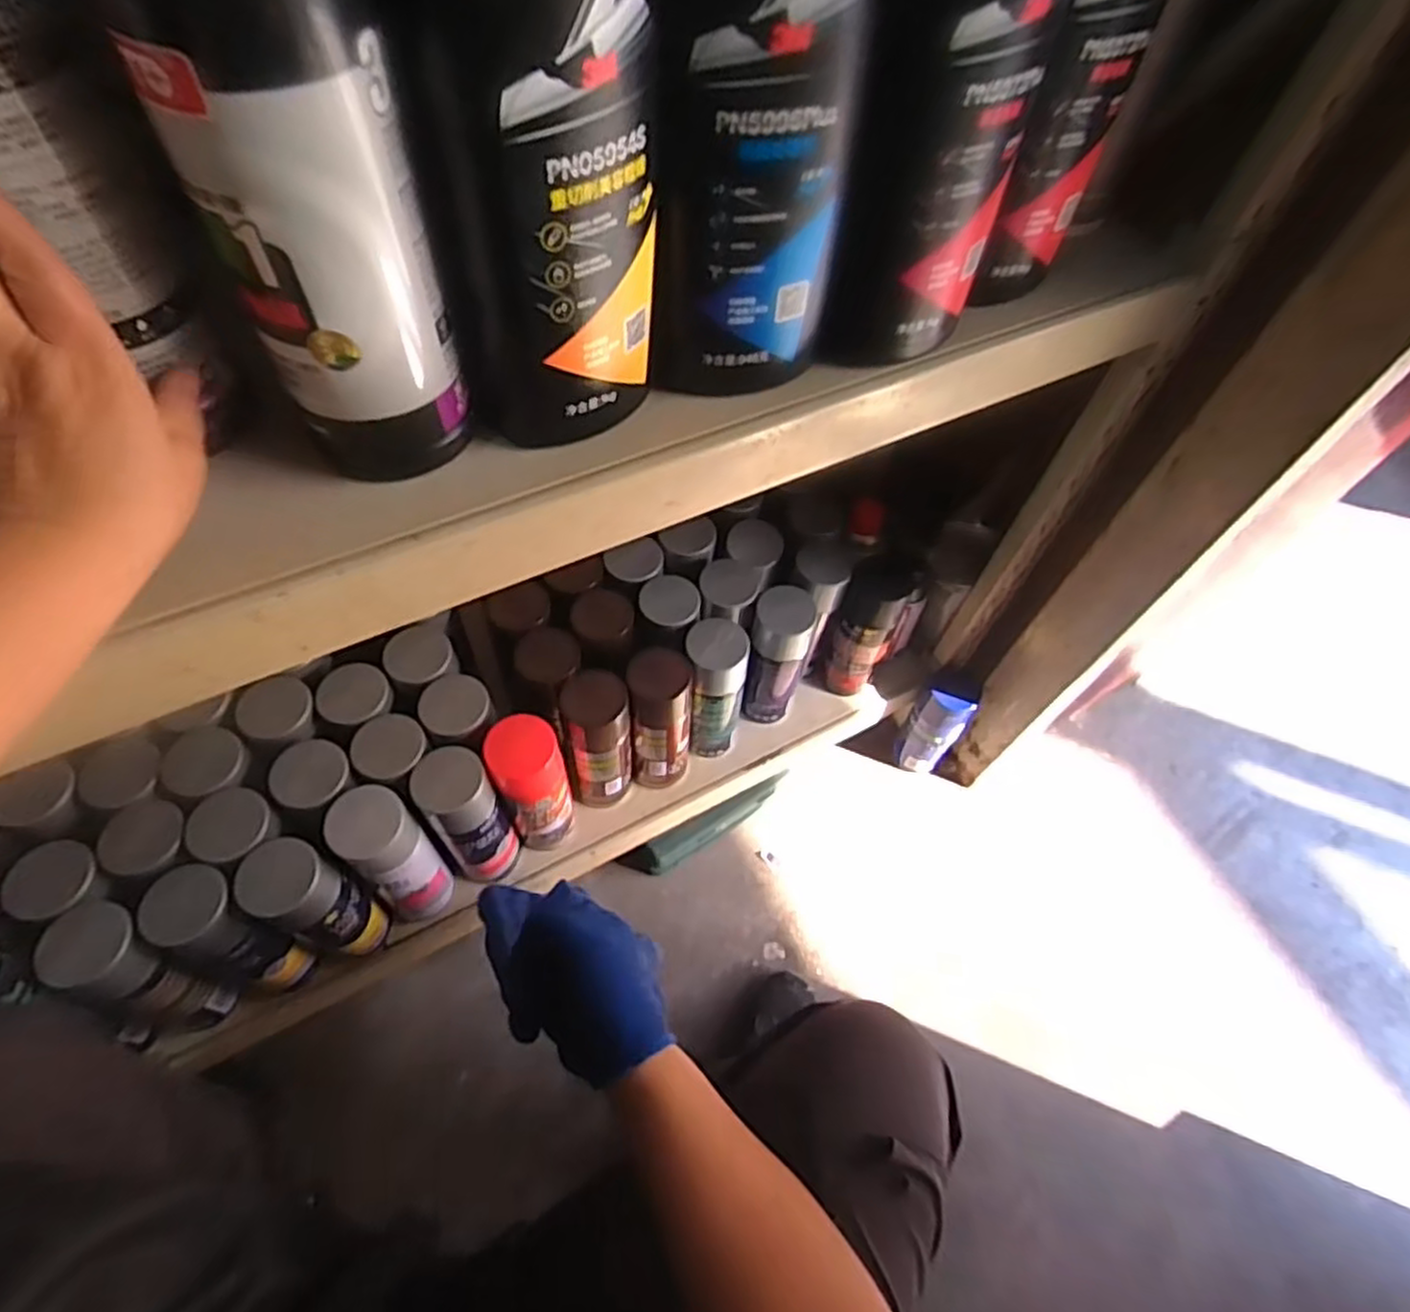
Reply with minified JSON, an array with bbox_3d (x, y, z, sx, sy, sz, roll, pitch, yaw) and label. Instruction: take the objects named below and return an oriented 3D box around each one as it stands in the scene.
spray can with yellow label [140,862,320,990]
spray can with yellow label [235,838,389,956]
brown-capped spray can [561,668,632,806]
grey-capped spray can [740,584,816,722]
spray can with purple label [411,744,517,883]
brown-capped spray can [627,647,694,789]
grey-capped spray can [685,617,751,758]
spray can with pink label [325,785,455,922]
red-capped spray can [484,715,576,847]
[{"bbox_3d":[-0.400,0.241,0.651,0.070,0.184,0.065,24,60,10],"label":"spray can with yellow label"},{"bbox_3d":[-0.339,0.219,0.665,0.065,0.180,0.061,22,60,8],"label":"spray can with yellow label"},{"bbox_3d":[-0.105,0.088,0.763,0.060,0.192,0.065,-6,60,-8],"label":"brown-capped spray can"},{"bbox_3d":[0.077,0.002,0.824,0.060,0.189,0.056,2,59,-3],"label":"grey-capped spray can"},{"bbox_3d":[-0.225,0.155,0.718,0.065,0.186,0.069,-25,64,-18],"label":"spray can with purple label"},{"bbox_3d":[-0.048,0.067,0.786,0.062,0.179,0.074,-7,60,-9],"label":"brown-capped spray can"},{"bbox_3d":[0.009,0.038,0.805,0.063,0.184,0.065,2,59,-3],"label":"grey-capped spray can"},{"bbox_3d":[-0.282,0.184,0.691,0.061,0.192,0.062,2,59,-3],"label":"spray can with pink label"},{"bbox_3d":[-0.164,0.128,0.735,0.060,0.192,0.062,2,59,-3],"label":"red-capped spray can"}]

